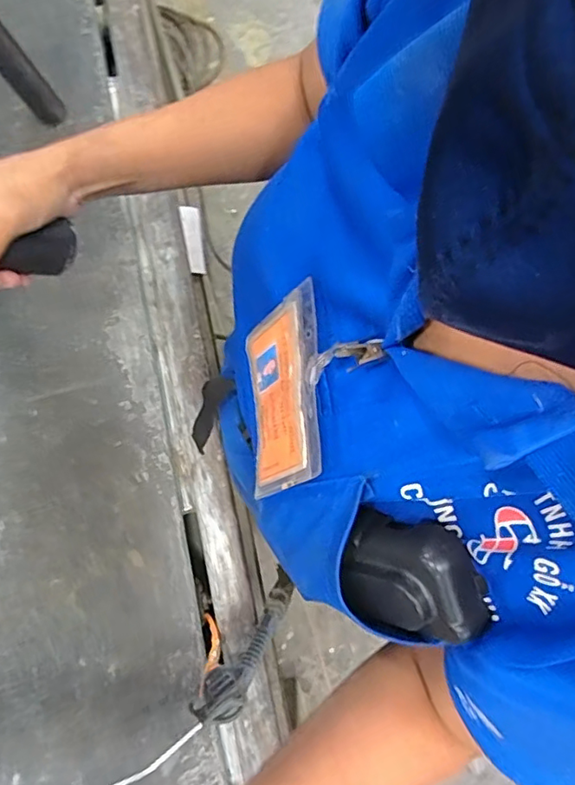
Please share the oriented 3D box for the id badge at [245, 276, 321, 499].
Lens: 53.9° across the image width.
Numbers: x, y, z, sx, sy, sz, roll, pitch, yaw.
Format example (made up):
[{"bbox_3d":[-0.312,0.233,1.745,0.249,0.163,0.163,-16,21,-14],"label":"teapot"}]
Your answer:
[{"bbox_3d":[-0.003,0.001,0.304,0.005,0.081,0.099,5,69,-25],"label":"id badge"}]

